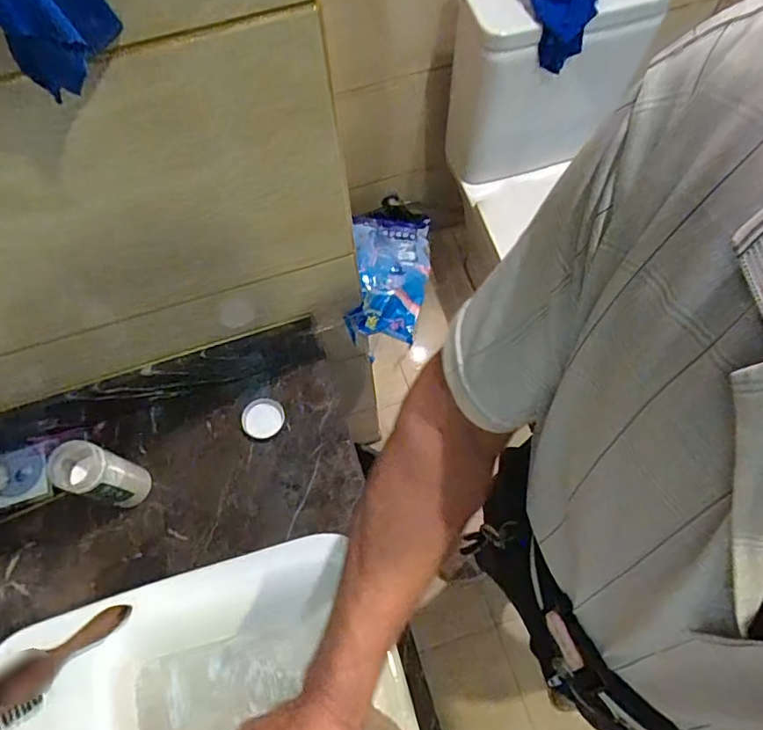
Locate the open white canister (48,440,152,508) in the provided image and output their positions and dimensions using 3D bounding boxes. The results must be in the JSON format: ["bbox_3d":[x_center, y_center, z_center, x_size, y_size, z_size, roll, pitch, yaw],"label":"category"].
[{"bbox_3d":[-0.358,0.142,0.694,0.068,0.138,0.062,-1,68,2],"label":"open white canister"}]

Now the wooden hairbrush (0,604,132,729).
[{"bbox_3d":[-0.346,0.317,0.578,0.166,0.027,0.058,-31,70,-10],"label":"wooden hairbrush"}]

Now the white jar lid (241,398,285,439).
[{"bbox_3d":[-0.171,0.077,0.788,0.058,0.021,0.058,-1,68,2],"label":"white jar lid"}]

